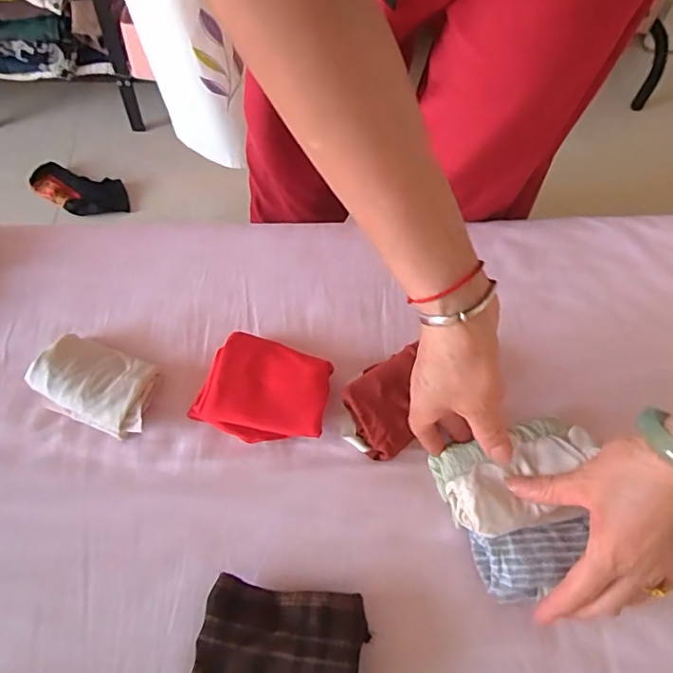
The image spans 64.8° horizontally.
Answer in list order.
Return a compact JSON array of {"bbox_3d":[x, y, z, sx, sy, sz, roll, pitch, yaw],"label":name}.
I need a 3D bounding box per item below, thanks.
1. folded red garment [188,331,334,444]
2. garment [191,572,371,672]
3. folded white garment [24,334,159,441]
[{"bbox_3d":[-0.055,0.045,0.429,0.095,0.034,0.078,18,60,6],"label":"folded red garment"},{"bbox_3d":[-0.035,0.199,0.340,0.102,0.035,0.069,8,60,0],"label":"garment"},{"bbox_3d":[-0.190,0.037,0.426,0.093,0.034,0.062,22,61,8],"label":"folded white garment"}]

